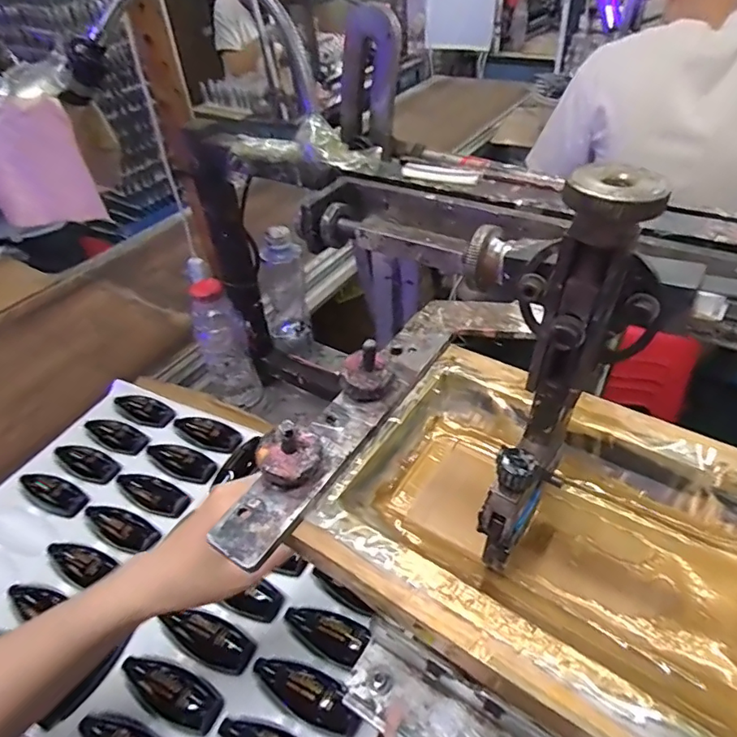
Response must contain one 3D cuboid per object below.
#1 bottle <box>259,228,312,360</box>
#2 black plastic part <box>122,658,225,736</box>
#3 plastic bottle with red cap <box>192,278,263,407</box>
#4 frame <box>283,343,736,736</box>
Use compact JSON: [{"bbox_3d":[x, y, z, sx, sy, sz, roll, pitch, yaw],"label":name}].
[{"bbox_3d":[-0.121,-0.102,0.732,0.046,0.193,0.051,18,48,23],"label":"bottle"},{"bbox_3d":[-0.178,0.293,0.465,0.105,0.017,0.038,13,46,19],"label":"black plastic part"},{"bbox_3d":[-0.198,-0.029,0.708,0.062,0.194,0.052,-17,44,-13],"label":"plastic bottle with red cap"},{"bbox_3d":[0.101,0.080,0.243,0.227,0.027,0.163,24,50,28],"label":"frame"}]

